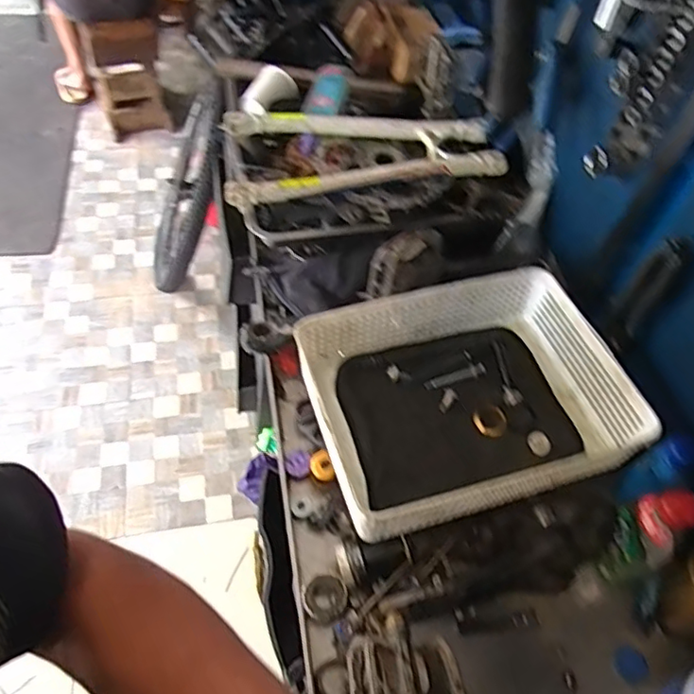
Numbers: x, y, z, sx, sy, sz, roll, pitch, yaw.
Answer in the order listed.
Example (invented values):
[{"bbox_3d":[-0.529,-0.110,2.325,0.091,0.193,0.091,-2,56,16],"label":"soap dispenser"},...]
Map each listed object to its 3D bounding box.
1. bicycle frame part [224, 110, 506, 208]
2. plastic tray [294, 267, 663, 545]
[{"bbox_3d":[0.019,-0.284,0.832,0.384,0.040,0.173,-6,55,-9],"label":"bicycle frame part"},{"bbox_3d":[0.130,0.052,0.652,0.331,0.083,0.250,-12,56,-13],"label":"plastic tray"}]

